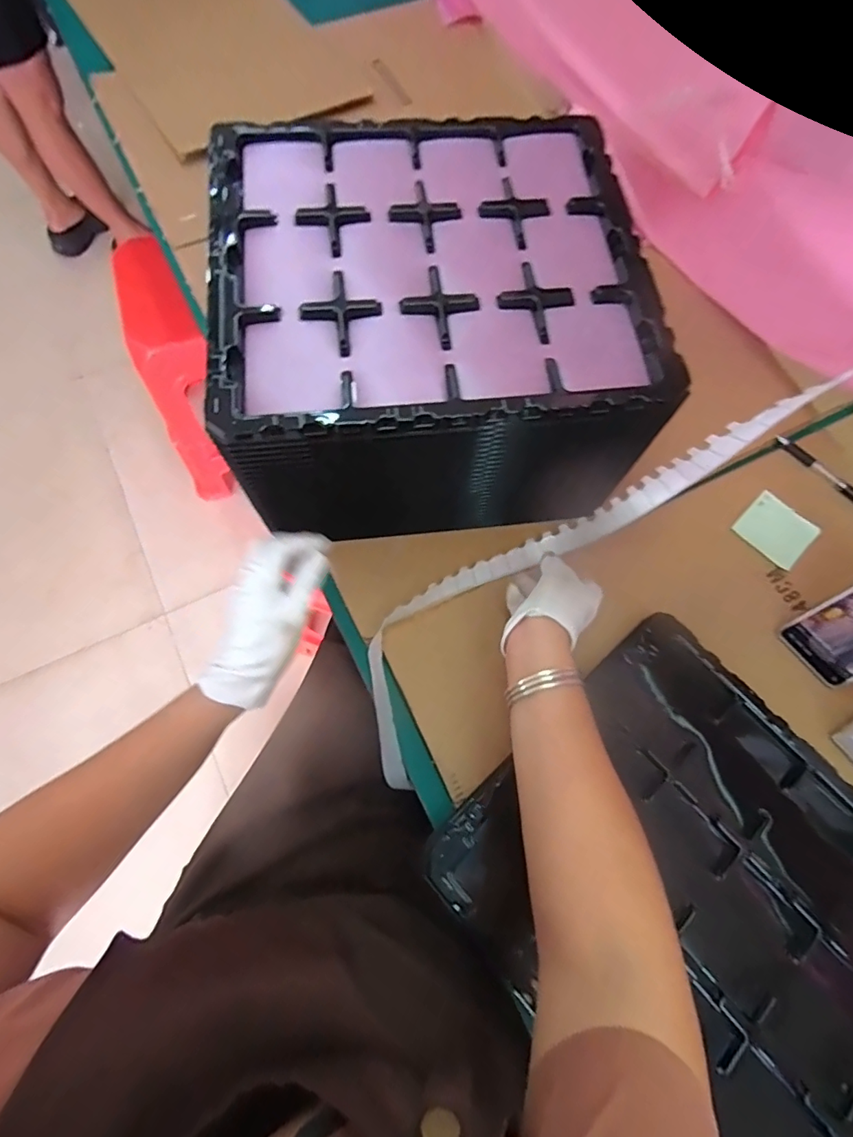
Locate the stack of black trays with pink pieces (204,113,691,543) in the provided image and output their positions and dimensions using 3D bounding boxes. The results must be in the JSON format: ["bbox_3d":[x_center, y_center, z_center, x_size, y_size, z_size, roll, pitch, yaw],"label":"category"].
[{"bbox_3d":[0.006,-0.232,0.533,0.373,0.202,0.348,-3,71,-3],"label":"stack of black trays with pink pieces"}]

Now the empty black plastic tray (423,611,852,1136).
[{"bbox_3d":[0.245,0.283,0.468,0.333,0.065,0.375,-41,77,-15],"label":"empty black plastic tray"}]

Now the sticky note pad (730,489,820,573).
[{"bbox_3d":[0.407,-0.045,0.598,0.075,0.008,0.073,42,74,11],"label":"sticky note pad"}]

